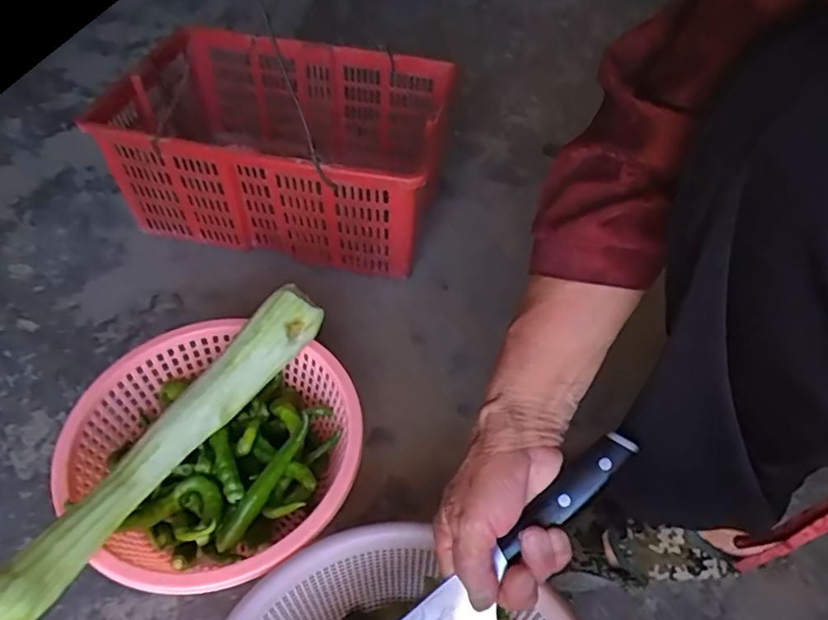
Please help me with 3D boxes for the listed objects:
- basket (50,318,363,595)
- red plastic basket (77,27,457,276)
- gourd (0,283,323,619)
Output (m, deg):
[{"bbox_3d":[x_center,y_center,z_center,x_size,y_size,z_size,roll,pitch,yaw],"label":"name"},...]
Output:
[{"bbox_3d":[-0.171,0.135,0.525,0.236,0.098,0.228,12,49,8],"label":"basket"},{"bbox_3d":[-0.168,-0.216,0.775,0.405,0.176,0.288,12,49,7],"label":"red plastic basket"},{"bbox_3d":[-0.187,0.097,0.461,0.044,0.046,0.319,26,52,19],"label":"gourd"}]

